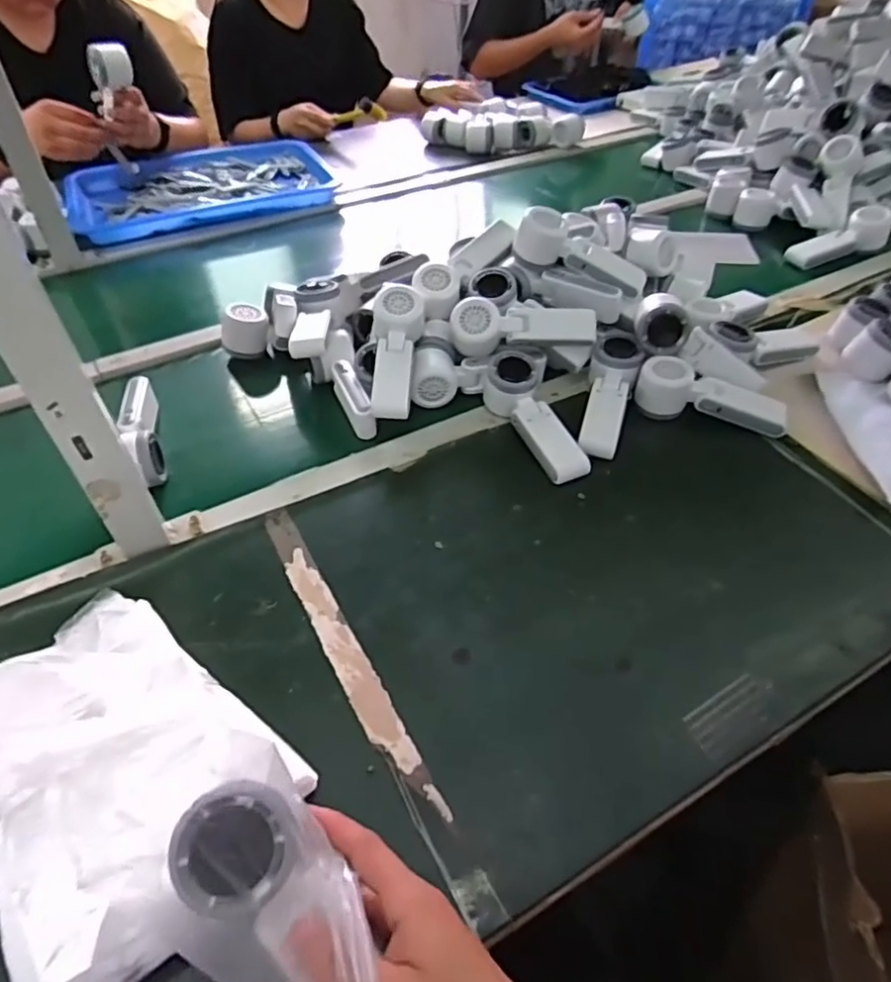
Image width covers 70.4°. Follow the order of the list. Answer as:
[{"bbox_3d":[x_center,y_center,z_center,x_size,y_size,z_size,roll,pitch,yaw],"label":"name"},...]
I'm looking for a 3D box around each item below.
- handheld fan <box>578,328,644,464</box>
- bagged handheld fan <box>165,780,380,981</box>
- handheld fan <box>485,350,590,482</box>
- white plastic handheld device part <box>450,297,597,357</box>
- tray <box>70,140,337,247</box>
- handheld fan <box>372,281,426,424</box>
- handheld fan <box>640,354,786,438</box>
[{"bbox_3d":[0.185,-0.110,0.713,0.055,0.036,0.175,12,62,12],"label":"handheld fan"},{"bbox_3d":[-0.081,0.207,0.302,0.070,0.048,0.132,-35,78,-17],"label":"bagged handheld fan"},{"bbox_3d":[0.098,-0.079,0.693,0.054,0.052,0.174,-20,62,-17],"label":"handheld fan"},{"bbox_3d":[0.091,-0.191,0.741,0.168,0.055,0.049,-5,46,-3],"label":"white plastic handheld device part"},{"bbox_3d":[-0.460,-0.575,1.215,0.477,0.065,0.331,-17,49,-14],"label":"tray"},{"bbox_3d":[-0.059,-0.152,0.718,0.061,0.051,0.169,2,68,3],"label":"handheld fan"},{"bbox_3d":[0.295,-0.106,0.701,0.164,0.052,0.045,15,49,15],"label":"handheld fan"}]

